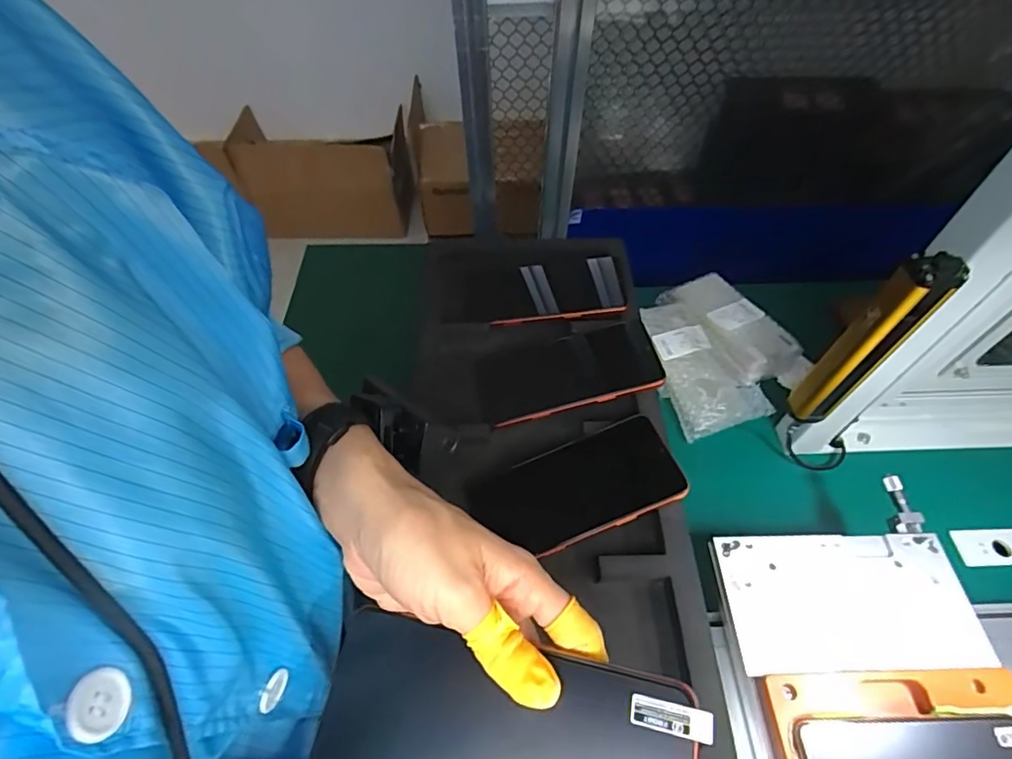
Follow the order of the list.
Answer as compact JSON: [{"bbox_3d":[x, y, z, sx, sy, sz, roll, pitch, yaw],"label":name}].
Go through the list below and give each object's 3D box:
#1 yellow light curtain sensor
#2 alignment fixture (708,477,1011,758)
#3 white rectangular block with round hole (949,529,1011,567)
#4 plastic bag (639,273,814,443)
[{"bbox_3d":[0.300,-0.027,0.439,0.041,0.200,0.034,-12,59,-6],"label":"yellow light curtain sensor"},{"bbox_3d":[0.269,0.226,0.391,0.209,0.029,0.248,-4,54,3],"label":"alignment fixture"},{"bbox_3d":[0.525,0.181,0.560,0.072,0.010,0.036,-1,54,4],"label":"white rectangular block with round hole"},{"bbox_3d":[0.268,-0.041,0.697,0.188,0.055,0.215,-25,56,-13],"label":"plastic bag"}]

